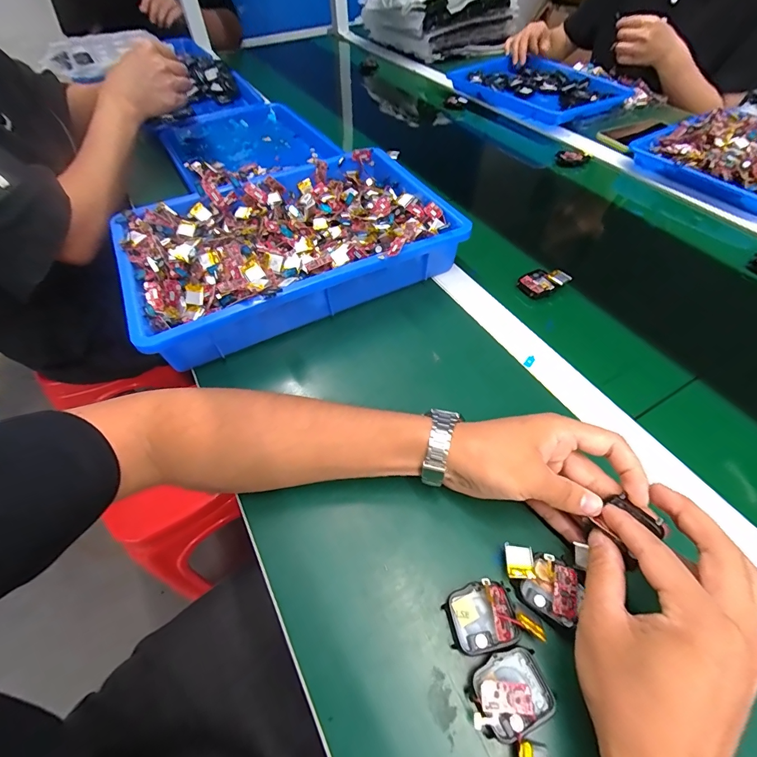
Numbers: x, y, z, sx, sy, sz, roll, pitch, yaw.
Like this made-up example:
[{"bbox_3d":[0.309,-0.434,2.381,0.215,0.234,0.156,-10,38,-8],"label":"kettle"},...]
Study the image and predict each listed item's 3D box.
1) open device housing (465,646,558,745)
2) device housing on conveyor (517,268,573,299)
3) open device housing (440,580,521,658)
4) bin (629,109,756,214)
[{"bbox_3d":[0.080,0.193,0.229,0.049,0.011,0.037,-24,57,-15],"label":"open device housing"},{"bbox_3d":[0.200,-0.120,0.459,0.055,0.015,0.041,-26,57,-16],"label":"device housing on conveyor"},{"bbox_3d":[0.070,0.160,0.252,0.046,0.018,0.039,-16,55,-10],"label":"open device housing"},{"bbox_3d":[0.586,-0.364,0.600,0.283,0.046,0.240,-29,58,-18],"label":"bin"}]

